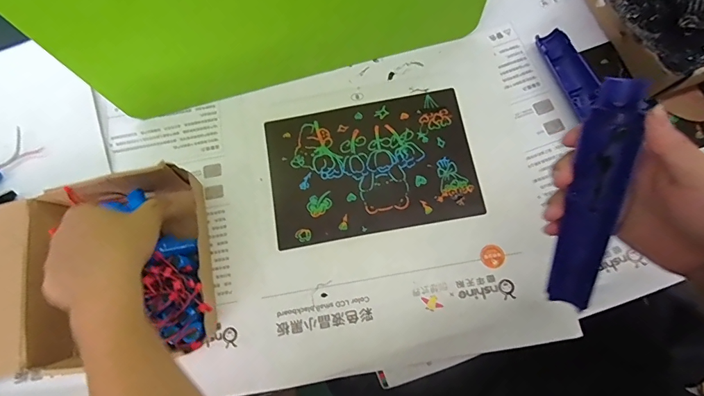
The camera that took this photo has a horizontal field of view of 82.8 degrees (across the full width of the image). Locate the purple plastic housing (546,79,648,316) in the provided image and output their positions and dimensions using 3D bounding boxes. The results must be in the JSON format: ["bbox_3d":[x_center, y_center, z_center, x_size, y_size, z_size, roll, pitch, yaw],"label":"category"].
[{"bbox_3d":[0.179,0.000,0.295,0.032,0.025,0.167,8,103,2],"label":"purple plastic housing"}]

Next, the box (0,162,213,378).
[{"bbox_3d":[-0.298,0.078,0.378,0.316,0.068,0.175,-12,77,1],"label":"box"}]

